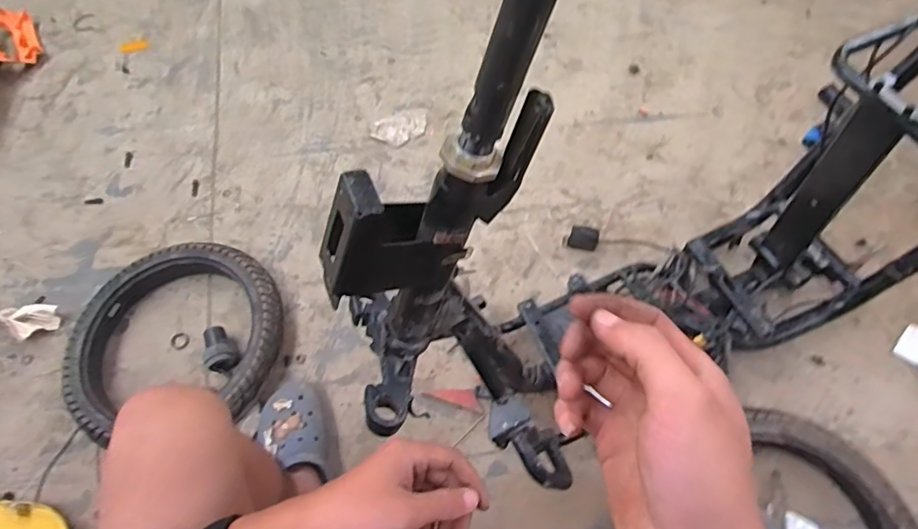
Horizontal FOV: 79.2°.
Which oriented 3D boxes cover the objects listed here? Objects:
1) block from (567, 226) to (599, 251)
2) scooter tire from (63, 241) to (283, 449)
[{"bbox_3d":[0.223,-0.045,0.993,0.051,0.041,0.032,15,65,12],"label":"block"},{"bbox_3d":[-0.471,0.122,0.946,0.342,0.067,0.330,-8,63,1],"label":"scooter tire"}]

